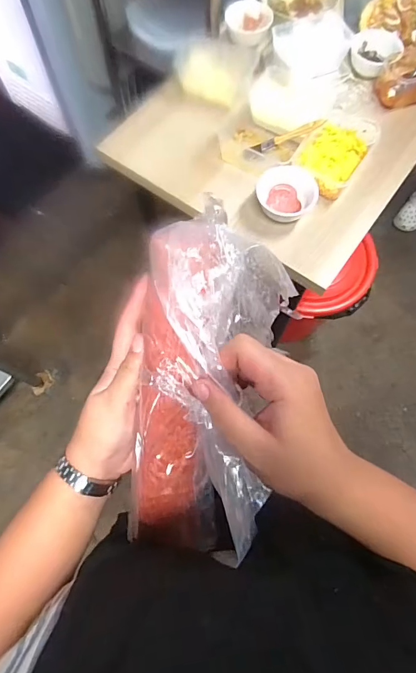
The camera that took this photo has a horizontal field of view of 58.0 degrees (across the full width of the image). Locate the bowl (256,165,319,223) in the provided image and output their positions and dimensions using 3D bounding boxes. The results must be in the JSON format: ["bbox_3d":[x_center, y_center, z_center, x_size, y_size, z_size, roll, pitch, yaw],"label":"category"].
[{"bbox_3d":[0.154,-0.280,0.755,0.112,0.056,0.103,0,71,-1],"label":"bowl"}]

